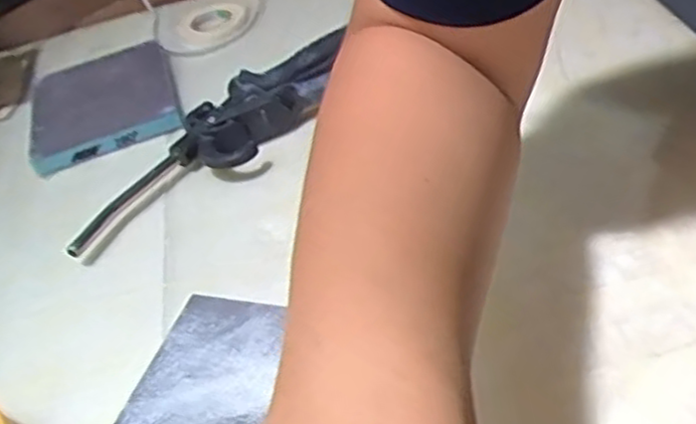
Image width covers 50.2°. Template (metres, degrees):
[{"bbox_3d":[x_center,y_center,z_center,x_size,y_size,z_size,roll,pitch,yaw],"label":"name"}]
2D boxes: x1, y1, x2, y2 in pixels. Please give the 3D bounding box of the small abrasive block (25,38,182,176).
[{"bbox_3d":[-0.168,-0.075,0.506,0.093,0.024,0.107,-20,41,-5],"label":"small abrasive block"}]

